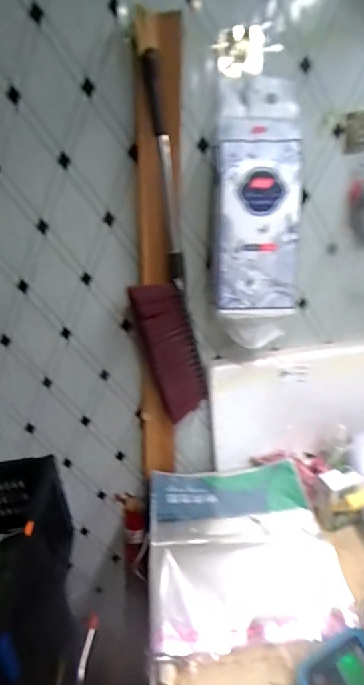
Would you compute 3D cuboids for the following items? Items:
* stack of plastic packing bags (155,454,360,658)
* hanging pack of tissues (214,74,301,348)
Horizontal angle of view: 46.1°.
[{"bbox_3d":[0.100,0.352,0.768,0.299,0.050,0.347,-7,23,-2],"label":"stack of plastic packing bags"},{"bbox_3d":[0.125,-0.198,0.701,0.132,0.392,0.116,-1,23,12],"label":"hanging pack of tissues"}]

